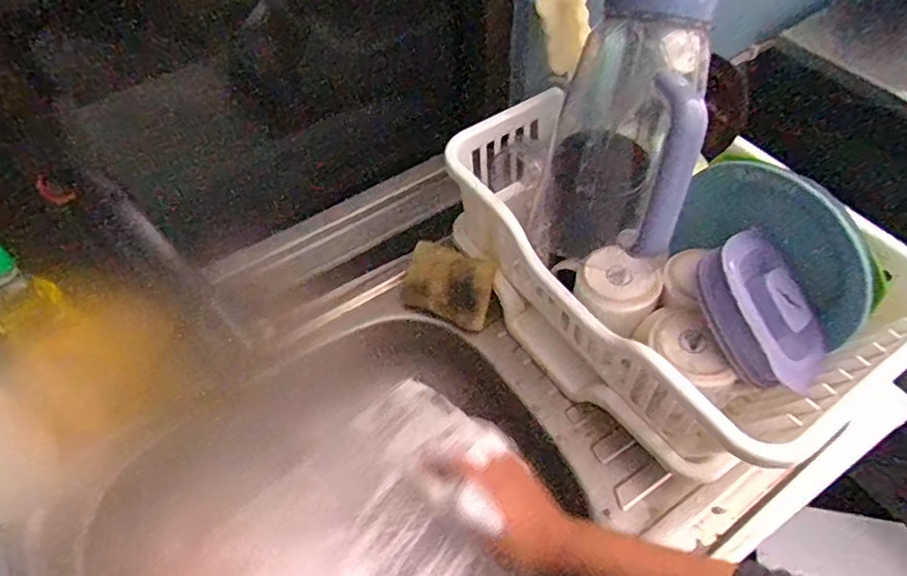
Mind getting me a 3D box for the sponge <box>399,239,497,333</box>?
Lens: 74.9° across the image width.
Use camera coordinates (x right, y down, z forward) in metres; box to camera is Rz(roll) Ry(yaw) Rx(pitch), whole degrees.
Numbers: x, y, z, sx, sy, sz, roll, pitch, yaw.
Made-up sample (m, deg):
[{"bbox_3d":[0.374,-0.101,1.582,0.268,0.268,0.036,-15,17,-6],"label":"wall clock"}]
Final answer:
[{"bbox_3d":[-0.009,-0.005,0.703,0.119,0.083,0.022,17,11,26],"label":"sponge"}]

